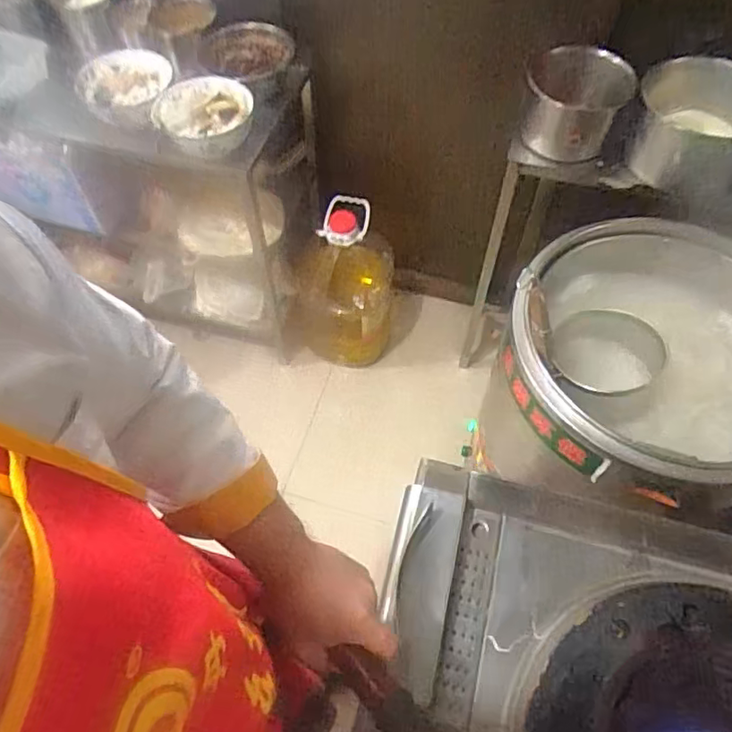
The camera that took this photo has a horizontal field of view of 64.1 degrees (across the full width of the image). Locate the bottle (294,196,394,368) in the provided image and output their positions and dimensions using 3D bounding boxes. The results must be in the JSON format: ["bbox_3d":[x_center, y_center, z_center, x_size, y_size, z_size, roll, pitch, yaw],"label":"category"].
[{"bbox_3d":[-0.058,-0.236,1.787,0.293,0.546,0.272,3,59,3],"label":"bottle"}]

